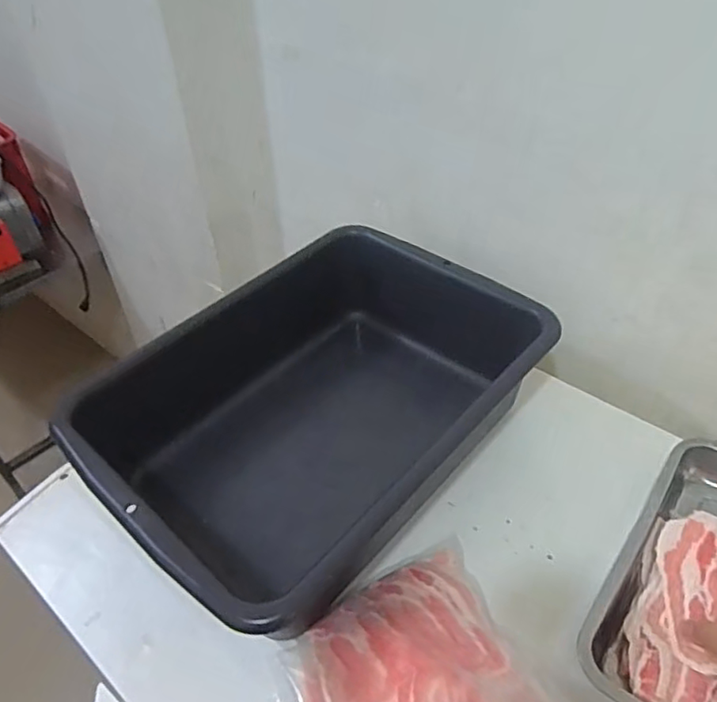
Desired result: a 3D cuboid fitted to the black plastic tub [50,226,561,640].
[{"bbox_3d":[-0.039,0.079,0.721,0.332,0.175,0.505,33,53,32],"label":"black plastic tub"}]

